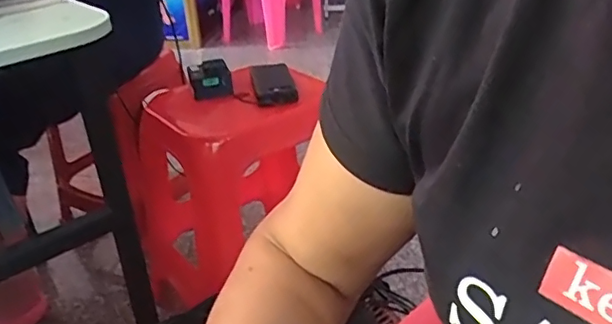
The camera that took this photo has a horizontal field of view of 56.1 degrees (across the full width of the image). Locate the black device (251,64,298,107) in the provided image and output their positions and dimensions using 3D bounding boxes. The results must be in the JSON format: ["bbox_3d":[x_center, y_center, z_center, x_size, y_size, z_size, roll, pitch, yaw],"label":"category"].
[{"bbox_3d":[-0.060,-0.144,1.050,0.075,0.035,0.132,-8,28,-7],"label":"black device"}]

